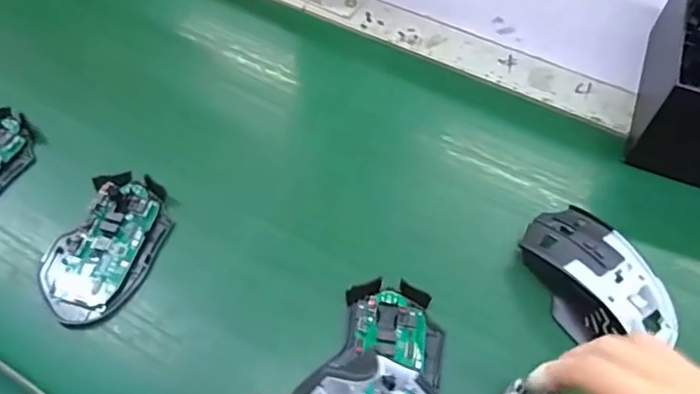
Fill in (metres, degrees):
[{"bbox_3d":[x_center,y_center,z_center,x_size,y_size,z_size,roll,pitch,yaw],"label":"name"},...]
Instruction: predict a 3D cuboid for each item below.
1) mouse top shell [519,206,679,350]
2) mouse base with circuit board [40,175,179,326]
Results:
[{"bbox_3d":[0.169,0.055,0.376,0.070,0.037,0.115,-21,59,-13],"label":"mouse top shell"},{"bbox_3d":[-0.177,0.035,0.402,0.071,0.021,0.112,17,59,11],"label":"mouse base with circuit board"}]

